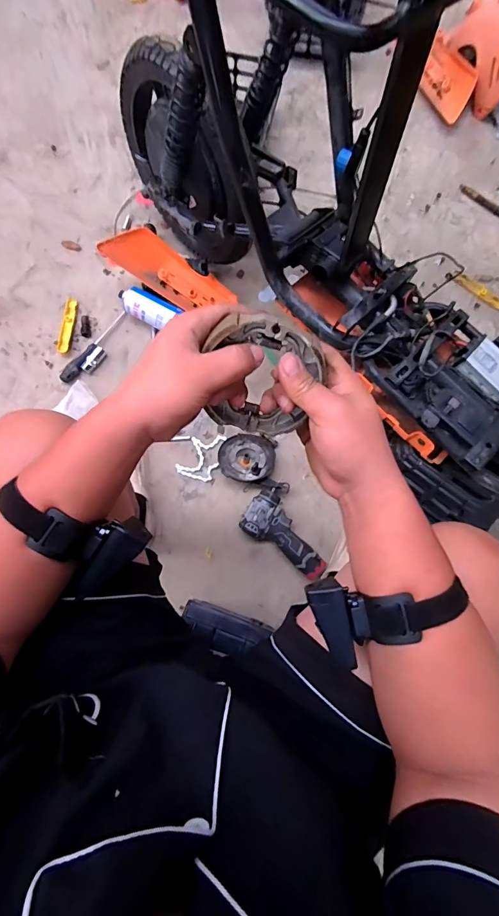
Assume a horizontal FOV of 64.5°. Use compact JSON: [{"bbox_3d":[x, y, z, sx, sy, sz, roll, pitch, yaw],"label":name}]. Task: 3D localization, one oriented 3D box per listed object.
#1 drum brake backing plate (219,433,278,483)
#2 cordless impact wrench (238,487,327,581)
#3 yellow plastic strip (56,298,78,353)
[{"bbox_3d":[-0.004,-0.002,0.892,0.124,0.038,0.124,2,58,-4],"label":"drum brake backing plate"},{"bbox_3d":[0.080,0.159,0.868,0.192,0.060,0.111,35,79,8],"label":"cordless impact wrench"},{"bbox_3d":[-0.447,-0.329,0.974,0.029,0.009,0.144,6,77,2],"label":"yellow plastic strip"}]

